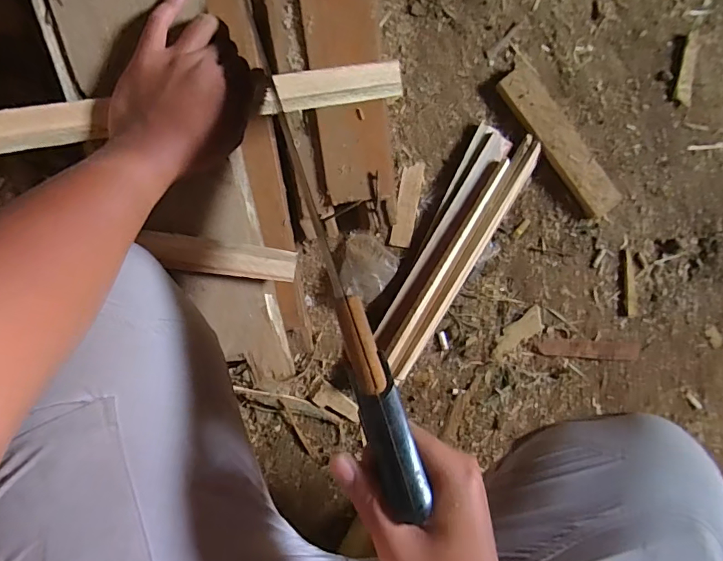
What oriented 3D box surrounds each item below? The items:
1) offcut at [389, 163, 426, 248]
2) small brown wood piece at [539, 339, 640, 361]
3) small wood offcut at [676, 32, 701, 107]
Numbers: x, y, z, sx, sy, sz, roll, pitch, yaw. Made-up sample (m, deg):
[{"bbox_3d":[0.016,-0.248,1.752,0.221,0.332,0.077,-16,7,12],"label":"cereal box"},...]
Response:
[{"bbox_3d":[0.069,-0.111,0.681,0.032,0.004,0.123,10,95,-12],"label":"offcut"},{"bbox_3d":[0.363,0.110,0.733,0.169,0.004,0.029,3,96,-11],"label":"small brown wood piece"},{"bbox_3d":[0.508,-0.330,0.714,0.028,0.014,0.112,7,95,-11],"label":"small wood offcut"}]

